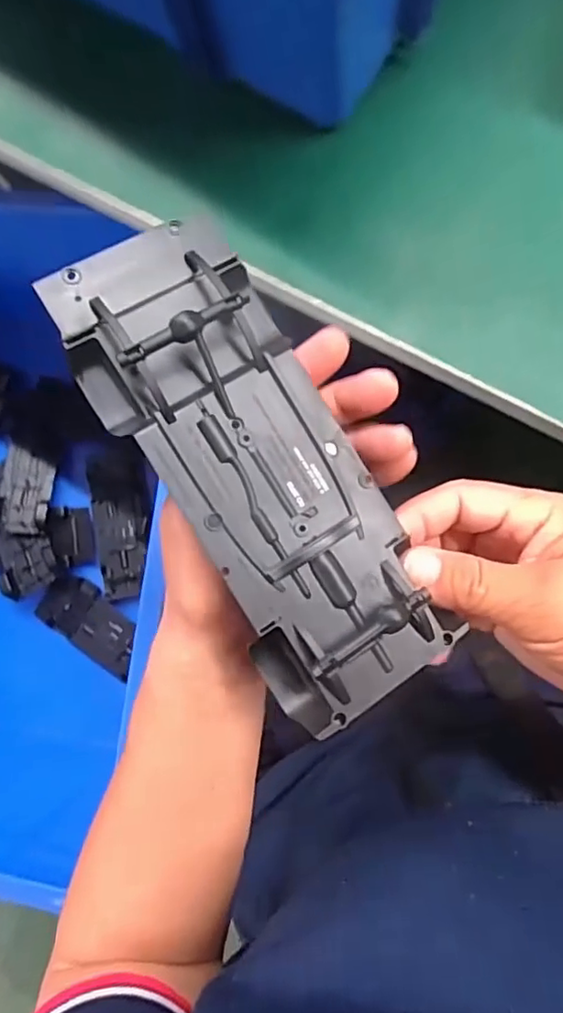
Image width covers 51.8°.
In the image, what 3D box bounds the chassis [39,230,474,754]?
[{"bbox_3d":[-0.012,-0.013,0.218,0.073,0.040,0.191,-31,90,4],"label":"chassis"}]

